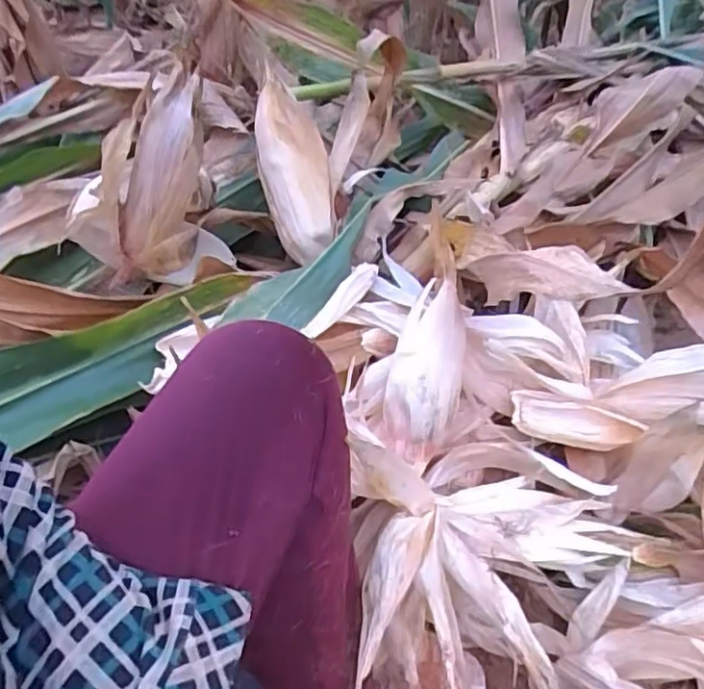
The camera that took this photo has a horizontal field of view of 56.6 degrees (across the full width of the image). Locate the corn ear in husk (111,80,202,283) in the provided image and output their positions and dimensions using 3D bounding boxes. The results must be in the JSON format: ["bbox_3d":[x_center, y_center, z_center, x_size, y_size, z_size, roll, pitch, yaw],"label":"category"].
[{"bbox_3d":[-0.204,-0.164,0.702,0.066,0.244,0.059,6,34,-35],"label":"corn ear in husk"}]

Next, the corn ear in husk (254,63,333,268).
[{"bbox_3d":[-0.077,-0.236,0.840,0.083,0.055,0.263,-10,80,-14],"label":"corn ear in husk"}]

